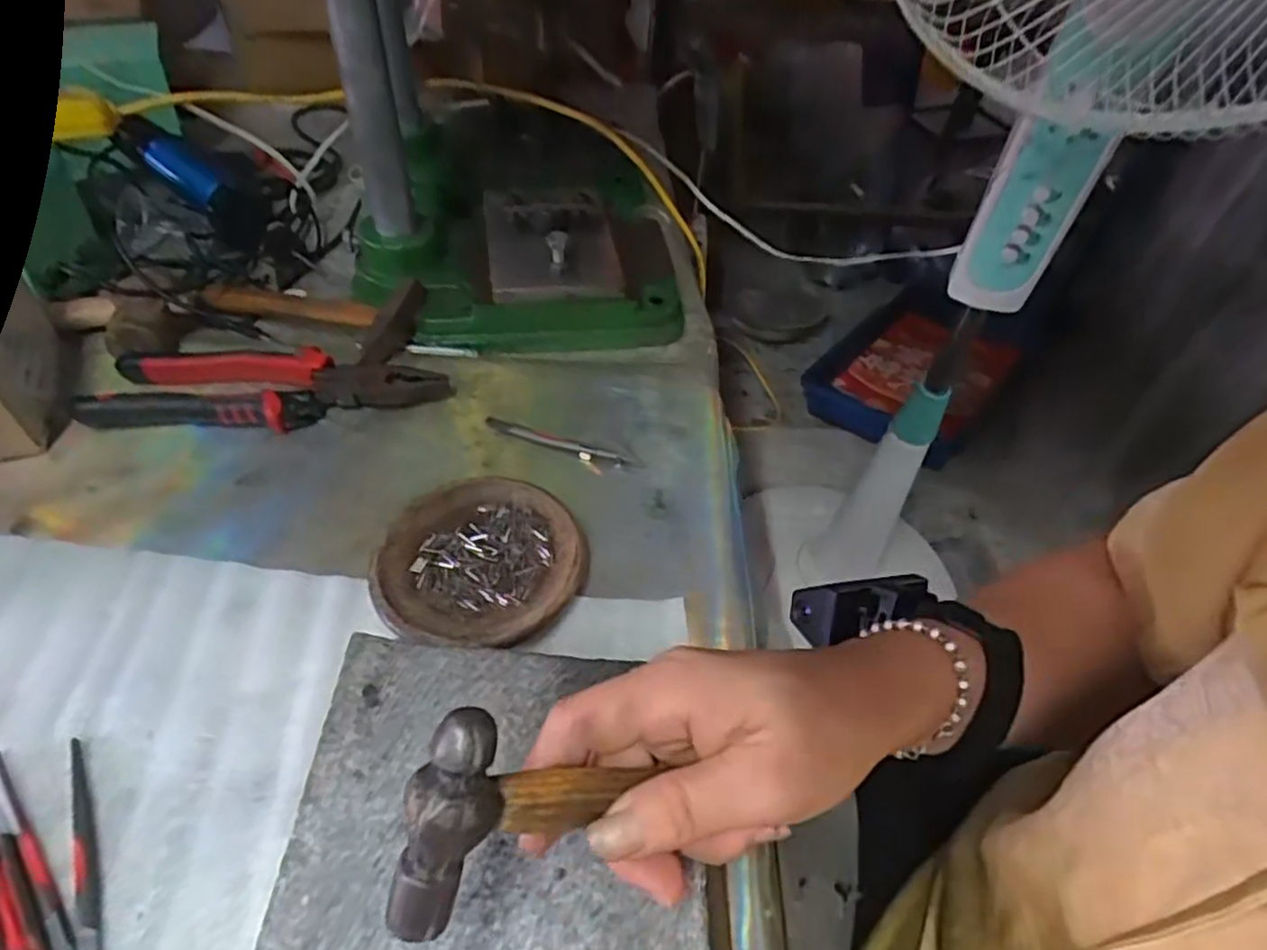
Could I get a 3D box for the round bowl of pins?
[{"bbox_3d":[-0.084,0.049,0.395,0.109,0.020,0.109,2,49,-3],"label":"round bowl of pins"}]

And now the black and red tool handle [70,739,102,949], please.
[{"bbox_3d":[-0.230,0.156,0.293,0.007,0.004,0.103,-21,54,-21],"label":"black and red tool handle"}]

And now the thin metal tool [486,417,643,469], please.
[{"bbox_3d":[-0.049,-0.021,0.468,0.108,0.005,0.012,17,50,10],"label":"thin metal tool"}]

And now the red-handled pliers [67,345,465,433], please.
[{"bbox_3d":[-0.238,-0.055,0.470,0.217,0.027,0.058,1,49,-4],"label":"red-handled pliers"}]

